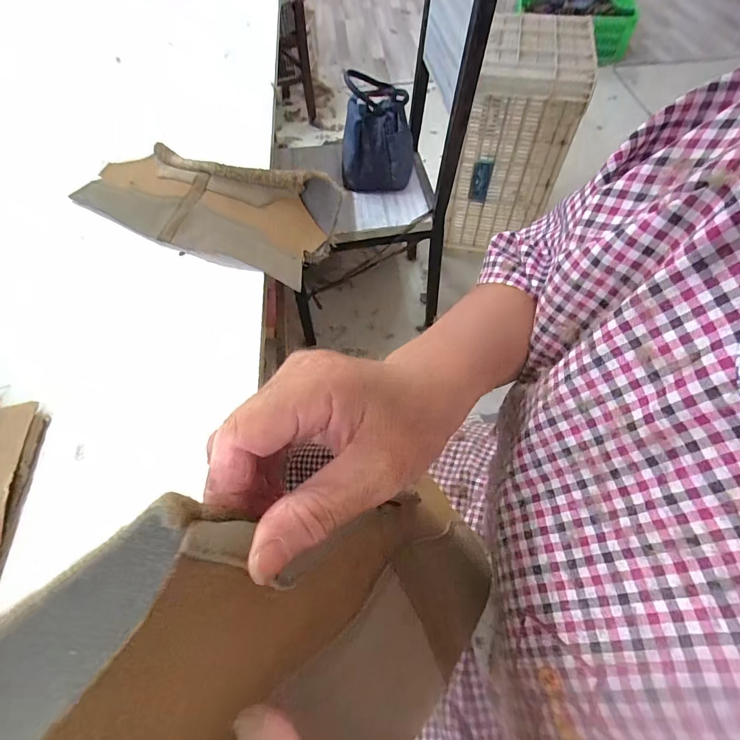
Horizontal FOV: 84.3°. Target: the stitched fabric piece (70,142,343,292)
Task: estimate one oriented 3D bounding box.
[{"bbox_3d":[-0.219,-0.216,0.527,0.352,0.068,0.135,17,61,12],"label":"stitched fabric piece"}]

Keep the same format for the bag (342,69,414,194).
[{"bbox_3d":[0.020,-0.582,1.030,0.177,0.208,0.183,4,59,4],"label":"bag"}]

